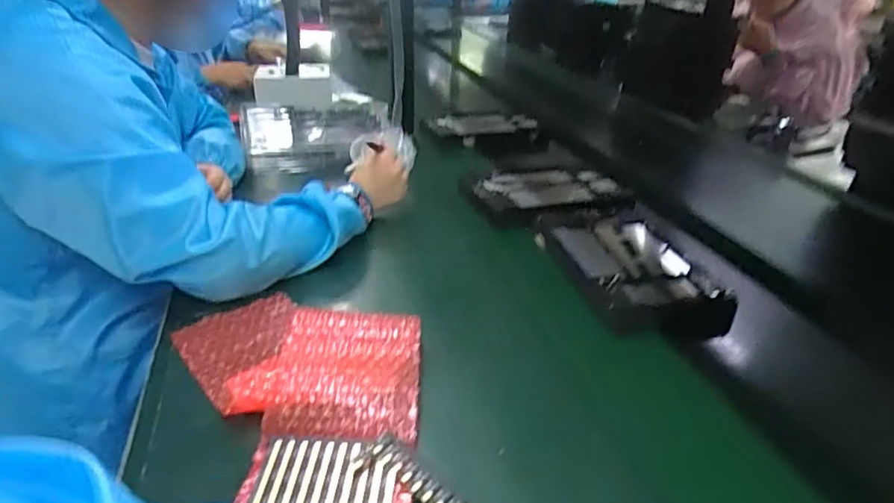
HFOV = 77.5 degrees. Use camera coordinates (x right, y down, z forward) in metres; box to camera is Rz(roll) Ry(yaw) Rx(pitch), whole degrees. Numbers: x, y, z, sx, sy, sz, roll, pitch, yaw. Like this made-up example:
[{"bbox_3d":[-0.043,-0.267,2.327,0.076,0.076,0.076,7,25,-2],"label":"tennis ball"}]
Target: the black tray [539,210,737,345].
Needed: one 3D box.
[{"bbox_3d":[0.219,0.015,0.691,0.151,0.036,0.256,-4,28,-7],"label":"black tray"}]

